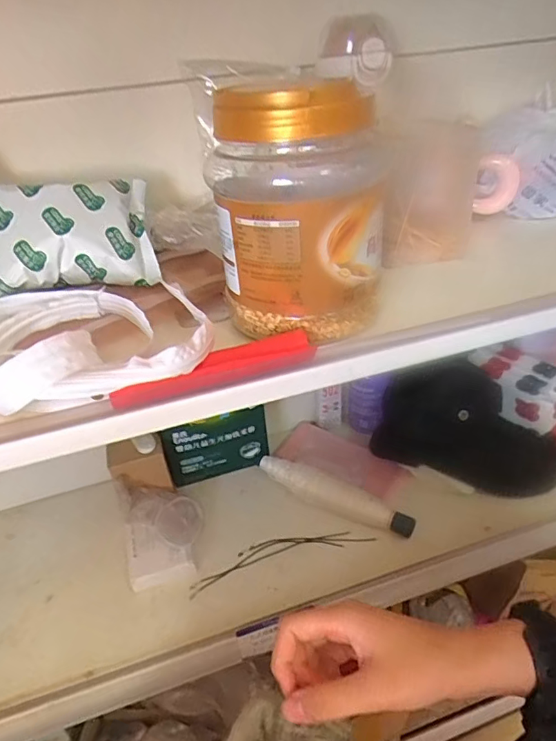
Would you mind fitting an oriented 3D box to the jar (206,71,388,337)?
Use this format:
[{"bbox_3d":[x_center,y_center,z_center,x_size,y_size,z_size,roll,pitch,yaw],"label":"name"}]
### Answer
[{"bbox_3d":[0.017,-0.120,0.371,0.128,0.160,0.106,3,36,10],"label":"jar"}]

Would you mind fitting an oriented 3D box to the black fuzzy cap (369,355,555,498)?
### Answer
[{"bbox_3d":[0.264,0.088,0.691,0.246,0.169,0.076,12,39,22],"label":"black fuzzy cap"}]

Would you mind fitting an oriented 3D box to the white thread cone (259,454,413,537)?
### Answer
[{"bbox_3d":[0.071,0.162,0.657,0.216,0.029,0.037,19,42,29],"label":"white thread cone"}]

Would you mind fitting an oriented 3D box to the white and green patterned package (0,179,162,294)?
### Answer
[{"bbox_3d":[-0.190,-0.126,0.446,0.148,0.116,0.042,-10,-8,-19],"label":"white and green patterned package"}]

